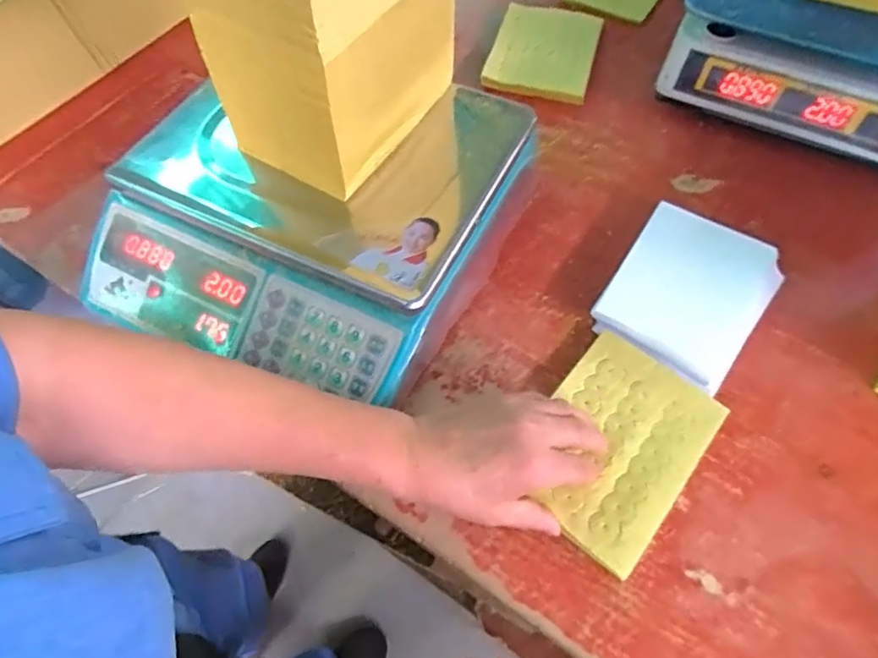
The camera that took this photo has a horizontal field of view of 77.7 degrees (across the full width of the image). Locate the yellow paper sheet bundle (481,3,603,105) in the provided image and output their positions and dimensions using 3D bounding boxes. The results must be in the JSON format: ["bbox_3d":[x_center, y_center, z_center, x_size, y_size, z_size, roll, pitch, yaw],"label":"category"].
[{"bbox_3d":[0.128,-0.335,0.664,0.119,0.023,0.156,14,62,9],"label":"yellow paper sheet bundle"}]

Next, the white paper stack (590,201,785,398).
[{"bbox_3d":[0.223,-0.033,0.488,0.123,0.026,0.155,32,66,18],"label":"white paper stack"}]

